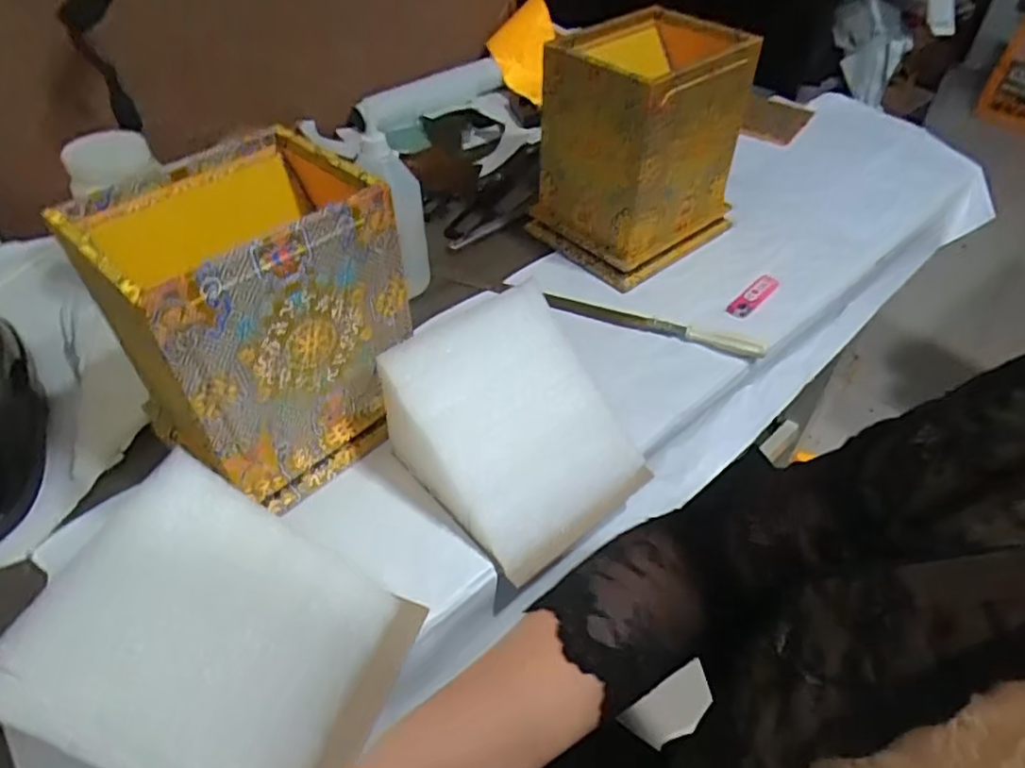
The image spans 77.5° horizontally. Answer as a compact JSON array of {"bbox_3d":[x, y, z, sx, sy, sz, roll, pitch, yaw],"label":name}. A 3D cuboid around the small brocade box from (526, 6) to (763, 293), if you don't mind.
[{"bbox_3d":[0.147,-0.274,0.722,0.216,0.218,0.177,-30,53,-27],"label":"small brocade box"}]

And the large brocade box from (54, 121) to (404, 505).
[{"bbox_3d":[-0.195,-0.052,0.506,0.159,0.211,0.177,35,55,28],"label":"large brocade box"}]

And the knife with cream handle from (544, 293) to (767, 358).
[{"bbox_3d":[0.143,-0.064,0.665,0.228,0.009,0.028,16,48,15],"label":"knife with cream handle"}]

